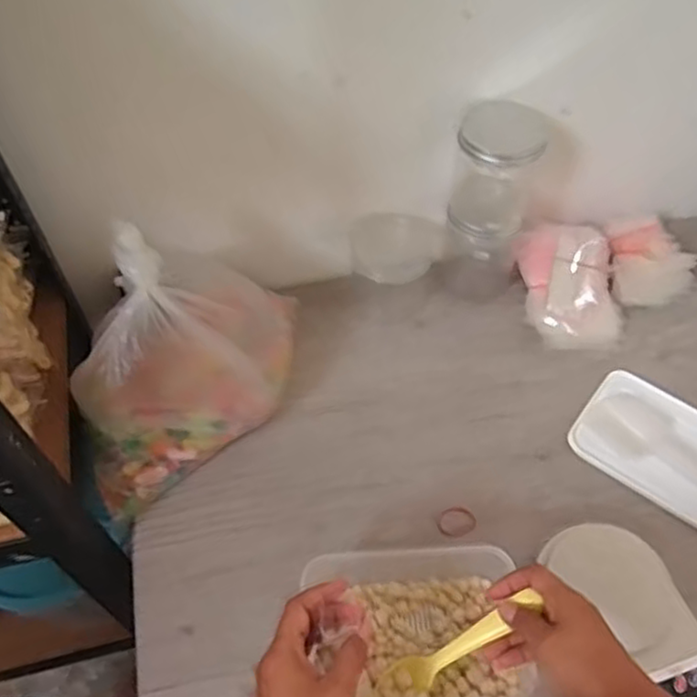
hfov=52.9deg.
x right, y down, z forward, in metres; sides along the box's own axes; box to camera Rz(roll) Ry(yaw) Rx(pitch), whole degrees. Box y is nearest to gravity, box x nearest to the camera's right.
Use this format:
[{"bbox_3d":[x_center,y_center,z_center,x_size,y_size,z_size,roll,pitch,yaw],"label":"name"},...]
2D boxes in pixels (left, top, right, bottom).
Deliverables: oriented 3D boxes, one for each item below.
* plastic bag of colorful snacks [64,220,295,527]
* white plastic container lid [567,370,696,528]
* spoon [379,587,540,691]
[{"bbox_3d":[-0.162,0.008,0.711,0.151,0.213,0.290,29,60,19],"label":"plastic bag of colorful snacks"},{"bbox_3d":[0.346,0.103,0.749,0.186,0.018,0.125,34,62,22],"label":"white plastic container lid"},{"bbox_3d":[0.087,0.235,0.550,0.143,0.010,0.027,-36,56,15],"label":"spoon"}]

